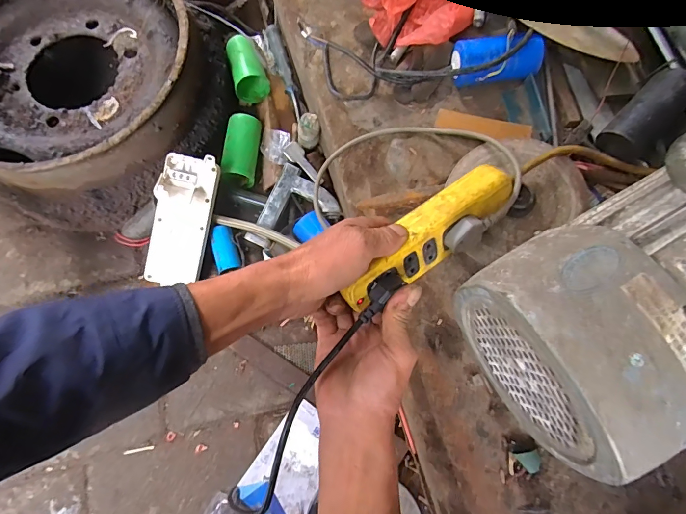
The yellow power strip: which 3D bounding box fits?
[{"bbox_3d":[0.078,-0.019,0.359,0.186,0.044,0.047,-40,77,-7],"label":"yellow power strip"}]

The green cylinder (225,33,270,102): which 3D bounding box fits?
[{"bbox_3d":[-0.166,-0.327,0.665,0.058,0.046,0.111,-17,74,-4],"label":"green cylinder"}]

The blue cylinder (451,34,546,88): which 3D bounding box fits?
[{"bbox_3d":[0.183,-0.226,0.459,0.106,0.058,0.058,2,73,1],"label":"blue cylinder"}]

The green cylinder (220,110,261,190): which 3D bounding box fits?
[{"bbox_3d":[-0.168,-0.178,0.635,0.054,0.051,0.120,2,73,2],"label":"green cylinder"}]

